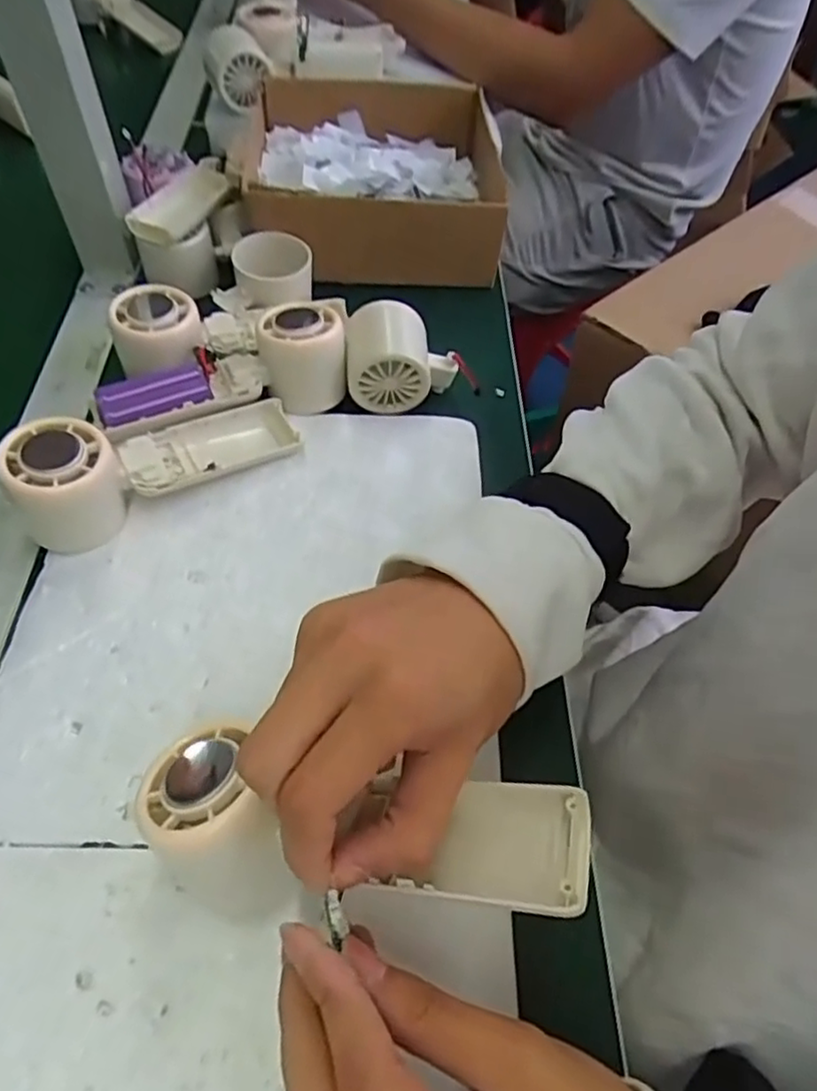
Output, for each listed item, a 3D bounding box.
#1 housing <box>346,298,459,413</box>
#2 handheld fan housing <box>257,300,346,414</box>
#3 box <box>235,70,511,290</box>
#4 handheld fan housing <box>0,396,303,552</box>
[{"bbox_3d":[-0.004,-0.129,0.455,0.074,0.049,0.055,0,56,-4],"label":"housing"},{"bbox_3d":[-0.070,-0.127,0.446,0.053,0.055,0.048,-9,57,-10],"label":"handheld fan housing"},{"bbox_3d":[-0.030,-0.312,0.568,0.208,0.073,0.214,4,55,-1],"label":"box"},{"bbox_3d":[-0.145,-0.055,0.389,0.165,0.062,0.059,-33,61,-23],"label":"handheld fan housing"}]

